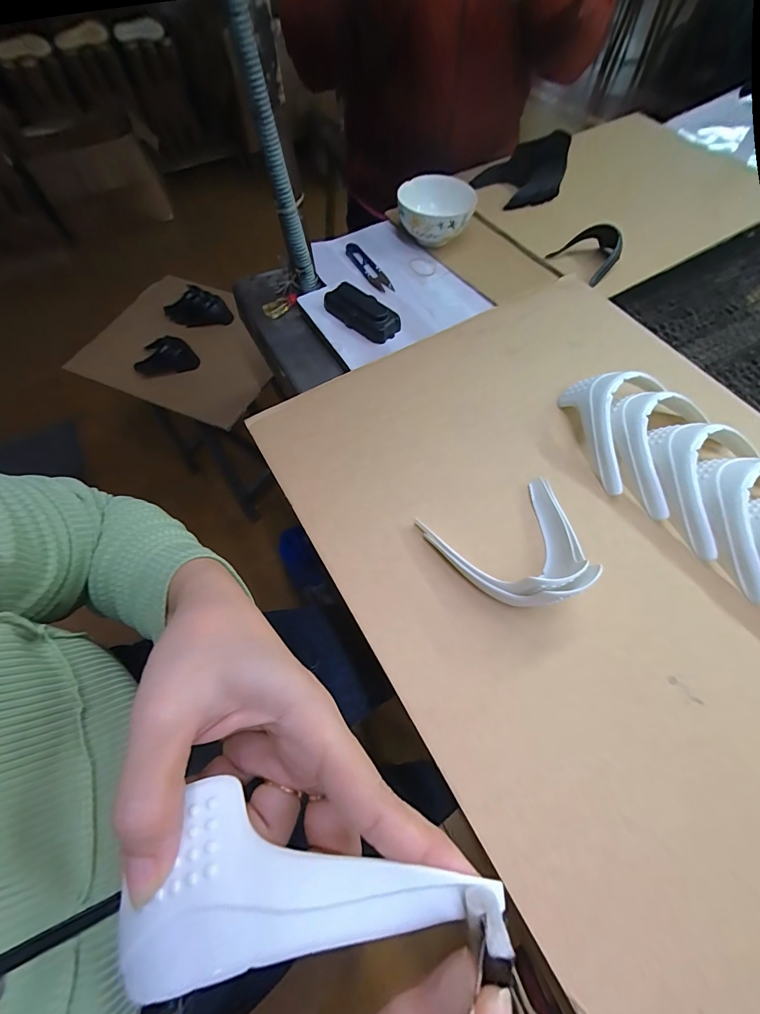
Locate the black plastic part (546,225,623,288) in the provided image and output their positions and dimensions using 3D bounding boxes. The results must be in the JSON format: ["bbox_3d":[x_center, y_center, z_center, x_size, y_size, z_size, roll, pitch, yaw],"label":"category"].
[{"bbox_3d":[0.312,-0.374,0.549,0.084,0.039,0.092,-30,68,-15],"label":"black plastic part"}]

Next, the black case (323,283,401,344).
[{"bbox_3d":[-0.026,-0.266,0.514,0.112,0.024,0.044,39,69,16],"label":"black case"}]

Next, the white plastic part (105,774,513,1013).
[{"bbox_3d":[-0.023,0.121,0.119,0.118,0.016,0.052,-4,64,5],"label":"white plastic part"}]

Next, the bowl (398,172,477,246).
[{"bbox_3d":[0.085,-0.445,0.580,0.116,0.060,0.107,5,64,1],"label":"bowl"}]

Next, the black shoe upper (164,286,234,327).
[{"bbox_3d":[-0.457,-0.495,0.944,0.174,0.048,0.081,8,64,3],"label":"black shoe upper"}]

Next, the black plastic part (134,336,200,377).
[{"bbox_3d":[-0.497,-0.352,0.876,0.141,0.032,0.097,-9,64,-6],"label":"black plastic part"}]

